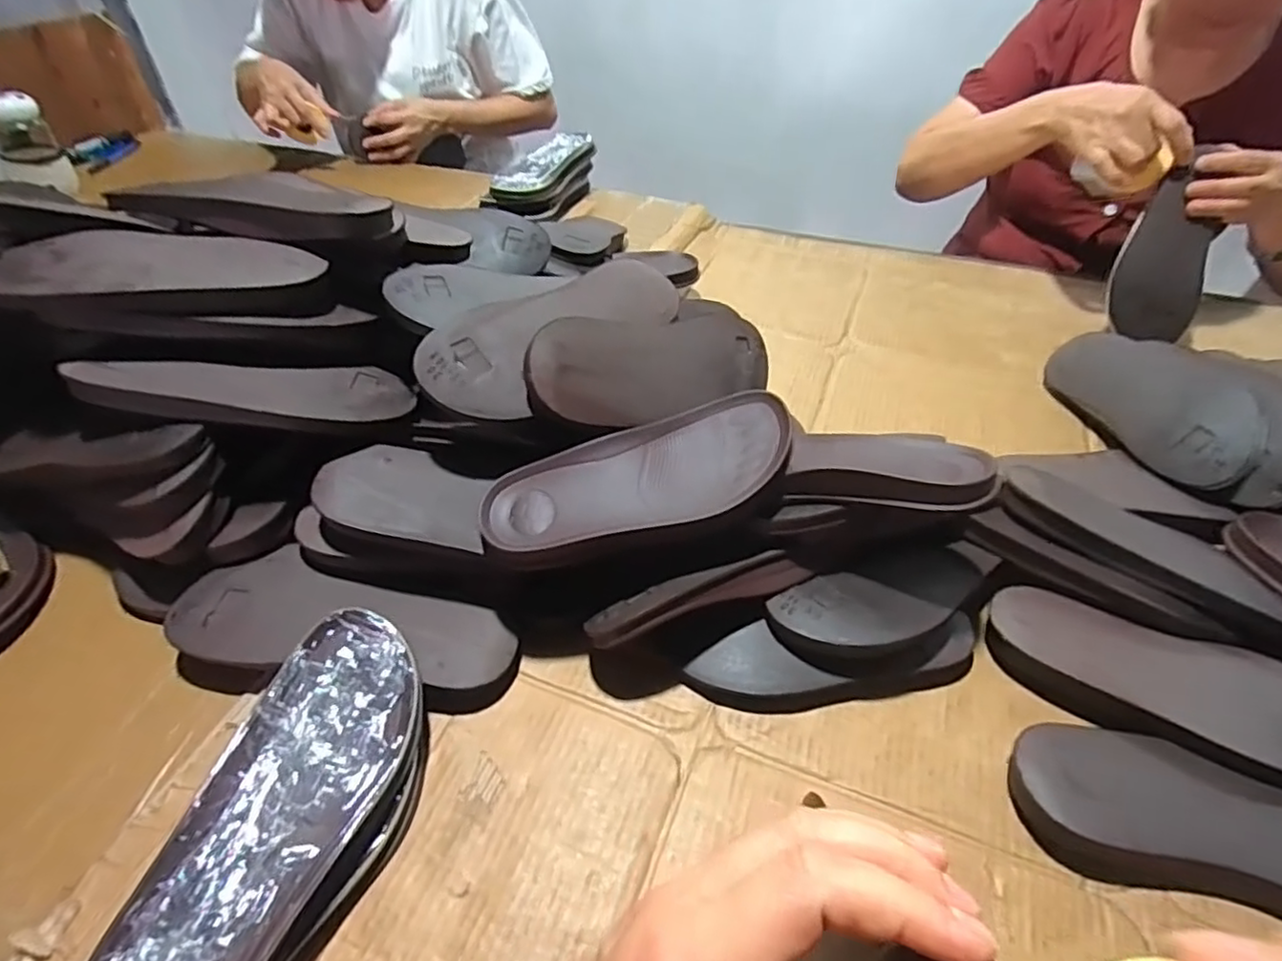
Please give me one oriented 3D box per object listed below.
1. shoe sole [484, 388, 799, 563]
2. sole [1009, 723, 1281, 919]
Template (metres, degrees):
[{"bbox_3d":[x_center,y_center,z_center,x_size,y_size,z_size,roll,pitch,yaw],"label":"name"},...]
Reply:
[{"bbox_3d":[0.001,0.001,0.412,0.194,0.047,0.084,-17,47,-17],"label":"shoe sole"},{"bbox_3d":[0.307,0.184,0.344,0.211,0.031,0.084,11,45,11],"label":"sole"}]

